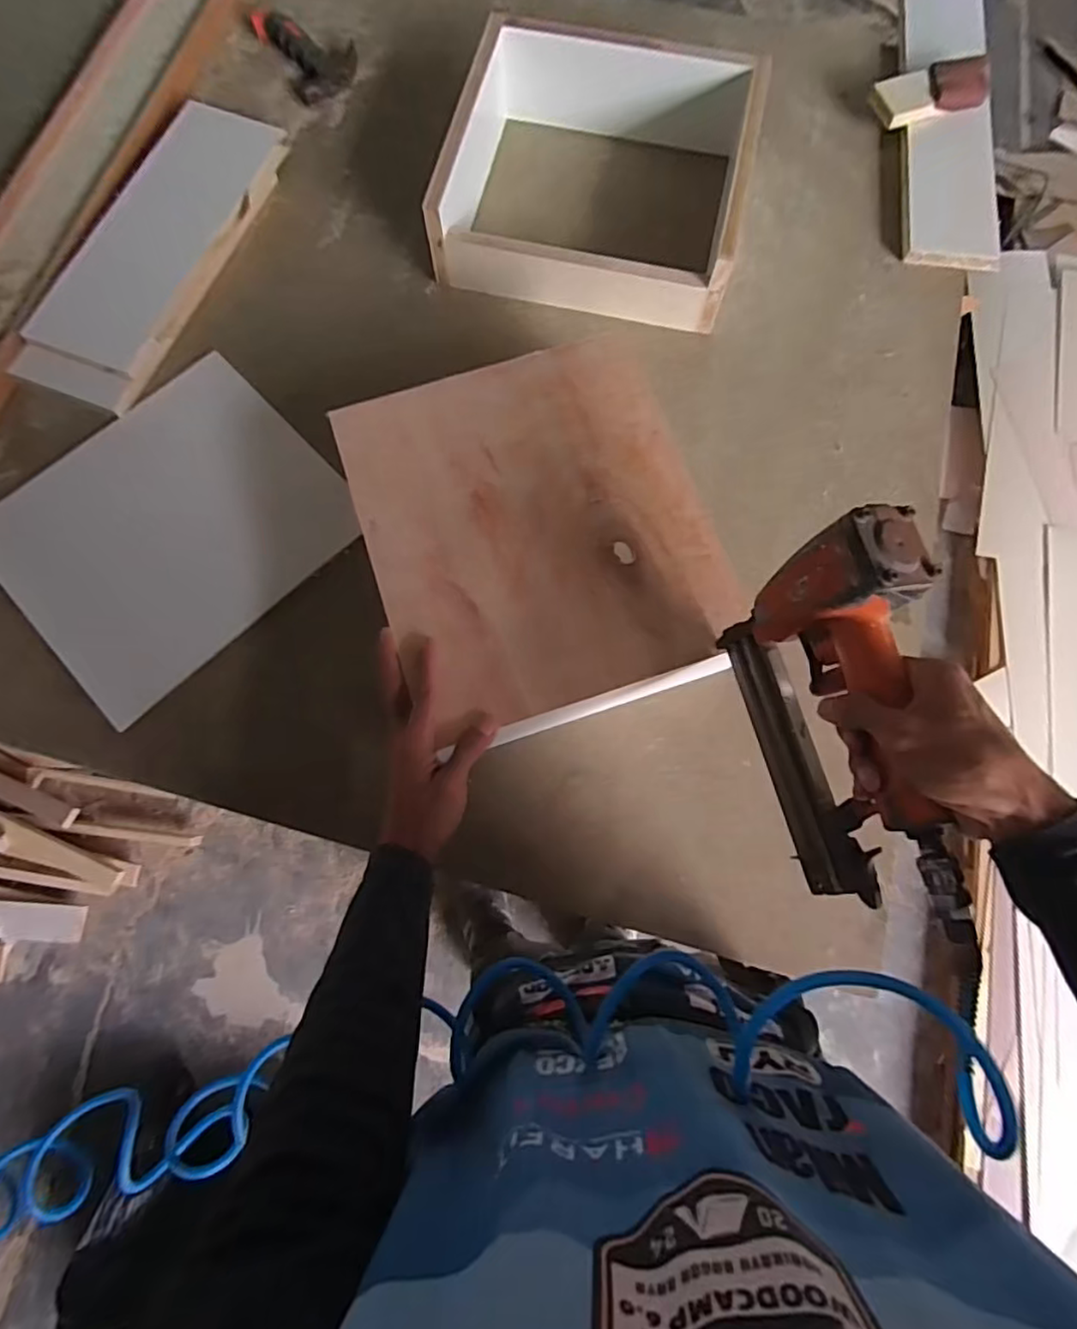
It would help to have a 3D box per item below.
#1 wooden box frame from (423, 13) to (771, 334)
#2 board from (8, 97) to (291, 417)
[{"bbox_3d":[0.070,-0.574,0.726,0.338,0.100,0.316,12,76,4],"label":"wooden box frame"},{"bbox_3d":[-0.455,-0.495,0.727,0.158,0.030,0.422,20,77,6],"label":"board"}]

